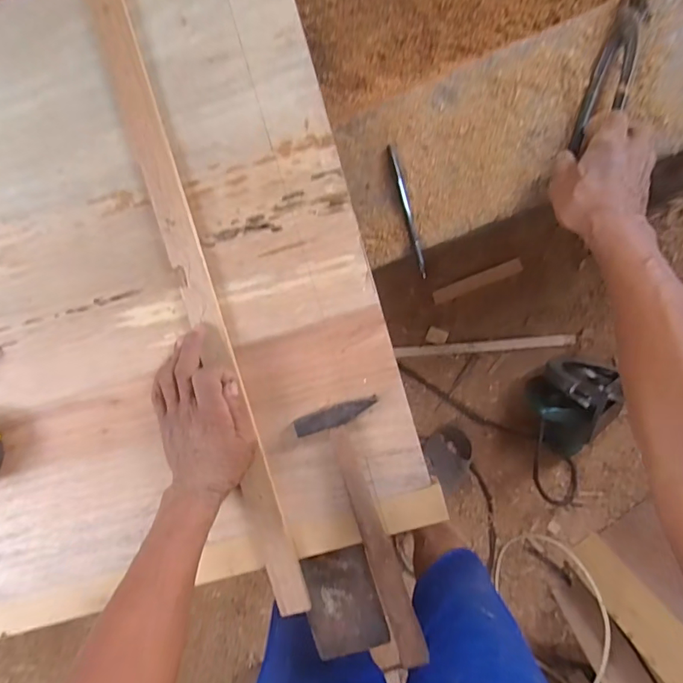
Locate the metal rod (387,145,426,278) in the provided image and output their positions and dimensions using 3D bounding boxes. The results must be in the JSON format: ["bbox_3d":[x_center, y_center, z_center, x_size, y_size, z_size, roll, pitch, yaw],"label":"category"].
[{"bbox_3d":[0.075,-0.147,0.522,0.010,0.011,0.151,-15,93,6],"label":"metal rod"}]

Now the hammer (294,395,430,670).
[{"bbox_3d":[0.038,0.196,0.484,0.078,0.024,0.274,-21,91,5],"label":"hammer"}]

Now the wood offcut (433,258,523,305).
[{"bbox_3d":[0.333,-0.146,1.139,0.220,0.013,0.036,-22,93,6],"label":"wood offcut"}]

